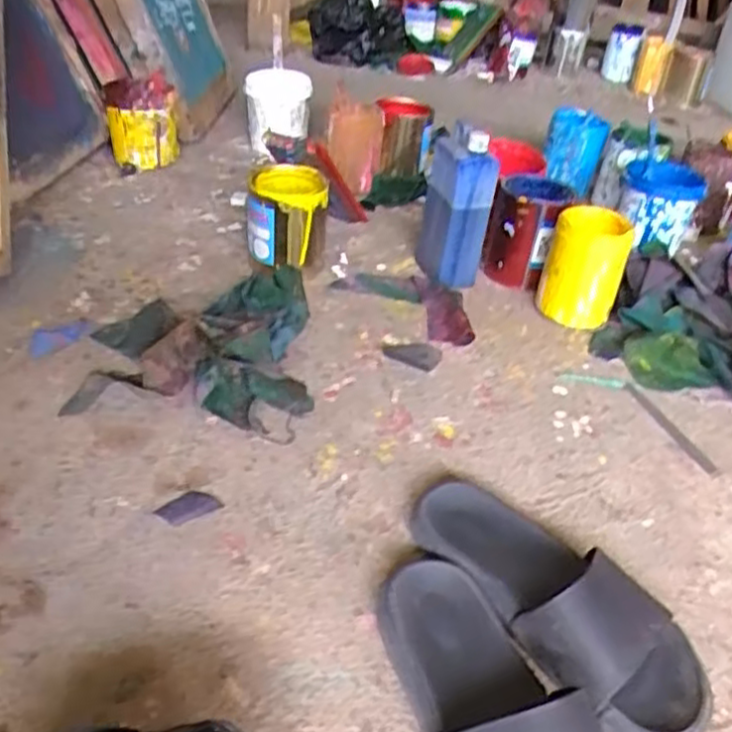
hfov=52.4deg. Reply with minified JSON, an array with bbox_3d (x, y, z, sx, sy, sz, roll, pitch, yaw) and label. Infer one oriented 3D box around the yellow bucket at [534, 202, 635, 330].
[{"bbox_3d":[0.298,-0.140,1.019,0.102,0.143,0.108,14,38,12],"label":"yellow bucket"}]

